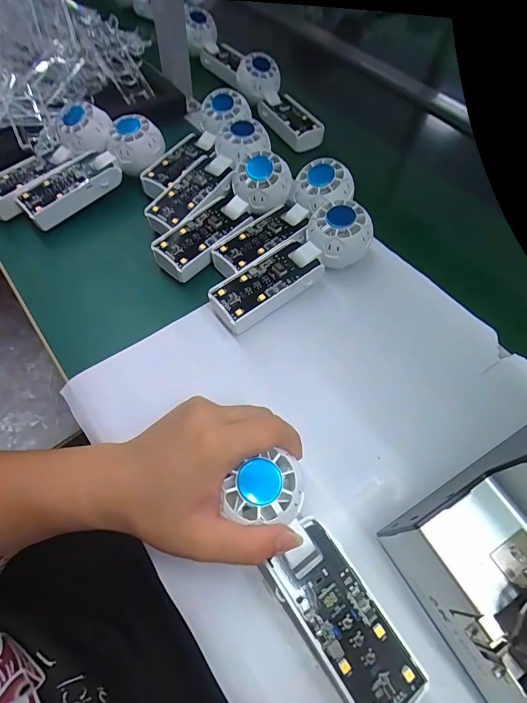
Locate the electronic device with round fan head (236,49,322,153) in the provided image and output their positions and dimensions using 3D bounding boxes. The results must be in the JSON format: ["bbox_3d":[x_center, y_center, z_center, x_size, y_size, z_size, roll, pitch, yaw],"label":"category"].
[{"bbox_3d":[0.020,-0.360,0.540,0.064,0.044,0.162,-27,65,-16],"label":"electronic device with round fan head"}]

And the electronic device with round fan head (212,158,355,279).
[{"bbox_3d":[0.019,-0.136,0.388,0.168,0.032,0.051,-41,69,-8],"label":"electronic device with round fan head"}]

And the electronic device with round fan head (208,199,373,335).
[{"bbox_3d":[0.029,-0.087,0.357,0.175,0.046,0.057,-30,66,-17],"label":"electronic device with round fan head"}]

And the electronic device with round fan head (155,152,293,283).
[{"bbox_3d":[-0.042,-0.148,0.388,0.066,0.045,0.171,41,67,19],"label":"electronic device with round fan head"}]

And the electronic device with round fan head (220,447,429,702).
[{"bbox_3d":[0.032,0.137,0.227,0.047,0.018,0.155,-30,79,-18],"label":"electronic device with round fan head"}]

